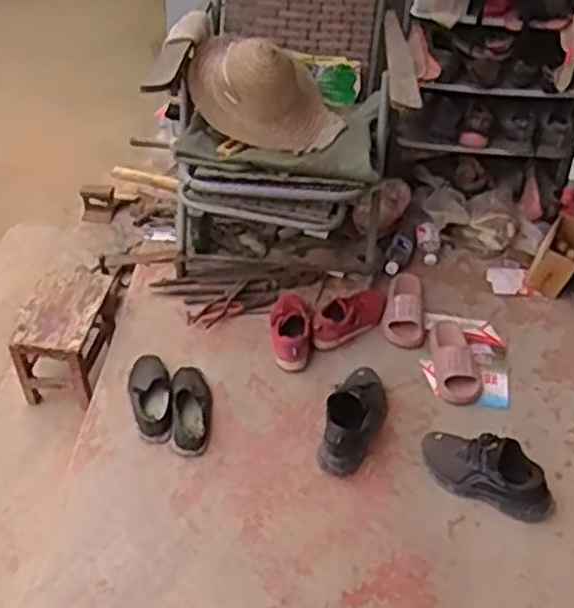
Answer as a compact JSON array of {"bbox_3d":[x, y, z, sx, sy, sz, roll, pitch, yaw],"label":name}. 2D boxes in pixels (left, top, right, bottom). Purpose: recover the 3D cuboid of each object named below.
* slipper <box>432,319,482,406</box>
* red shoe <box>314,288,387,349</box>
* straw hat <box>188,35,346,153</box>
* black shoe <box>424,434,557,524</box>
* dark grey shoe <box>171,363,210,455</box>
[{"bbox_3d":[0.401,0.124,1.840,0.113,0.068,0.251,-1,43,-3],"label":"slipper"},{"bbox_3d":[0.162,0.023,1.928,0.108,0.080,0.252,33,51,30],"label":"red shoe"},{"bbox_3d":[-0.054,-0.522,1.892,0.378,0.238,0.211,1,42,-1],"label":"straw hat"},{"bbox_3d":[0.405,0.337,1.571,0.284,0.132,0.098,24,47,23],"label":"black shoe"},{"bbox_3d":[-0.207,0.223,1.705,0.091,0.055,0.239,-1,43,-3],"label":"dark grey shoe"}]

